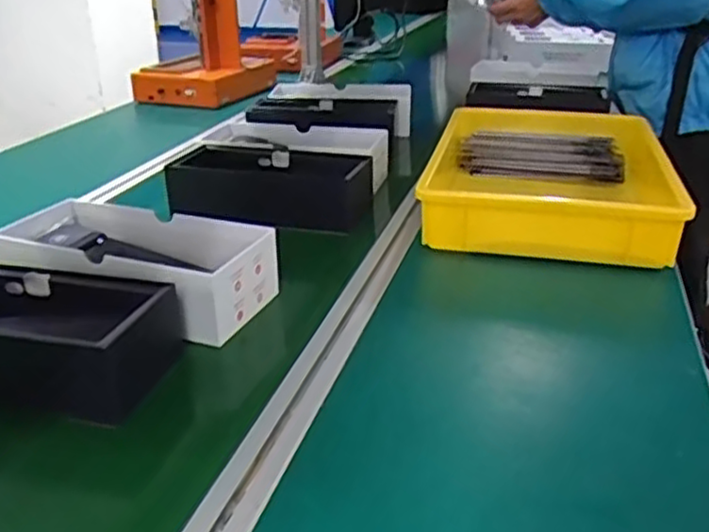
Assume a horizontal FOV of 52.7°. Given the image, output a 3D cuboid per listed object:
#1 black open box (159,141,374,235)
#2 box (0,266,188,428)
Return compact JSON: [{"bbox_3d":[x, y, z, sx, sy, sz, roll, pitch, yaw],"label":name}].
[{"bbox_3d":[-0.112,-0.109,0.957,0.257,0.070,0.144,11,27,14],"label":"black open box"},{"bbox_3d":[-0.291,0.055,0.611,0.252,0.083,0.125,6,26,5],"label":"box"}]

